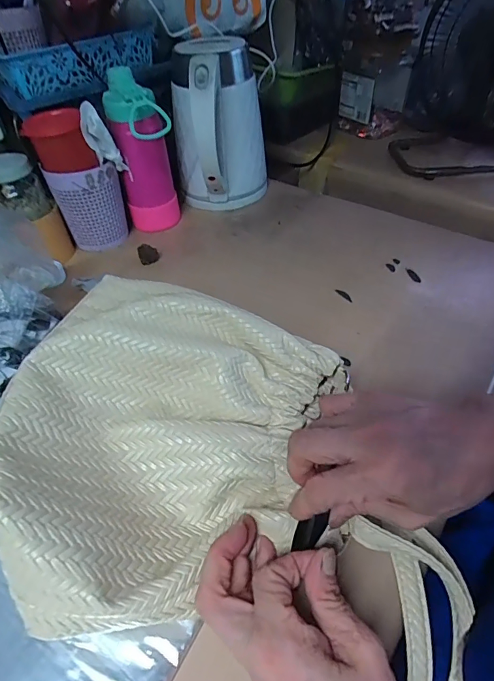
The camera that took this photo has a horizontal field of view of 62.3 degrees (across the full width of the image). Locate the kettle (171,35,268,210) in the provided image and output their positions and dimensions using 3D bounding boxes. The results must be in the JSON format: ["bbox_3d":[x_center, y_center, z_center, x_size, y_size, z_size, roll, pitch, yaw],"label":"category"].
[{"bbox_3d":[-0.039,-0.310,0.618,0.139,0.216,0.150,-5,46,-2],"label":"kettle"}]

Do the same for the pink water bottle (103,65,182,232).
[{"bbox_3d":[-0.140,-0.245,0.572,0.076,0.202,0.063,-13,47,-10],"label":"pink water bottle"}]

